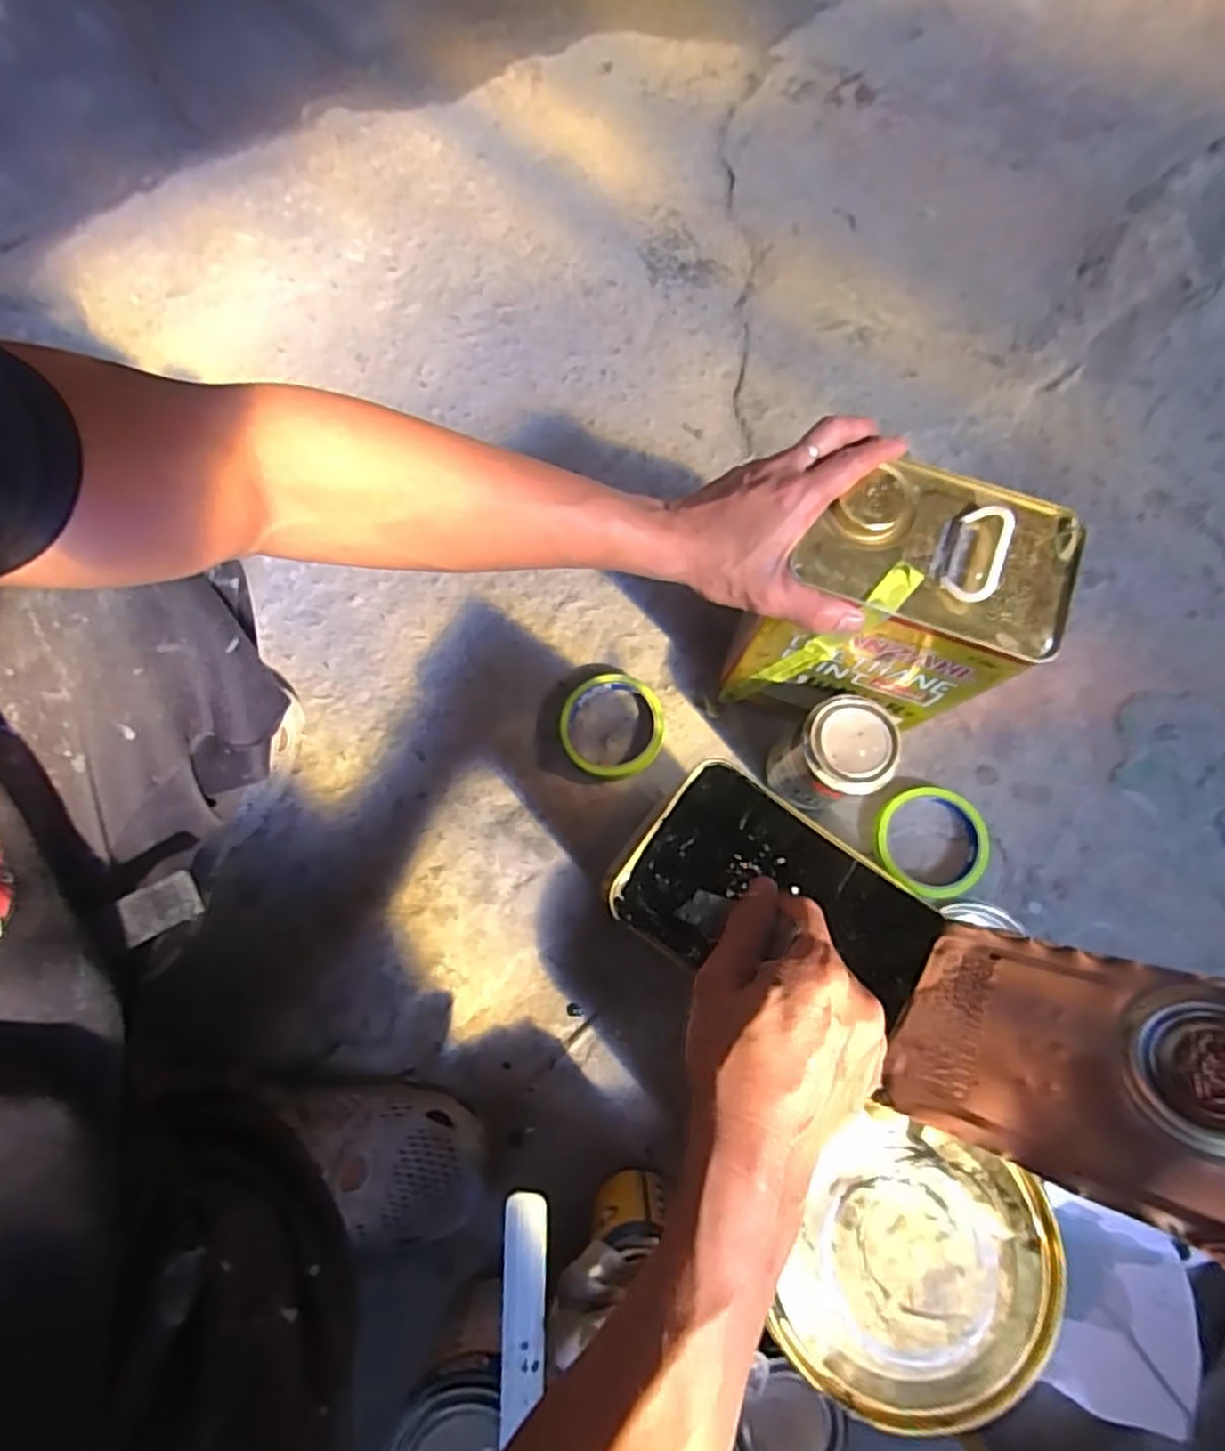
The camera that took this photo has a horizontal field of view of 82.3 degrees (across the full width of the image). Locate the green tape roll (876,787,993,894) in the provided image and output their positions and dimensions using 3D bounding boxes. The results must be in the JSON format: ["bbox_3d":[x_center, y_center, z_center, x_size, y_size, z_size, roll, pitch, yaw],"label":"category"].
[{"bbox_3d":[0.285,0.104,0.623,0.096,0.020,0.095,0,75,0],"label":"green tape roll"}]

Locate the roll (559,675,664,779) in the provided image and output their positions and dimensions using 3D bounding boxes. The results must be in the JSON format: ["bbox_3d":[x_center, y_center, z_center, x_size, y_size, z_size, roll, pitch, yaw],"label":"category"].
[{"bbox_3d":[-0.001,0.001,0.639,0.091,0.030,0.094,0,75,0],"label":"roll"}]

